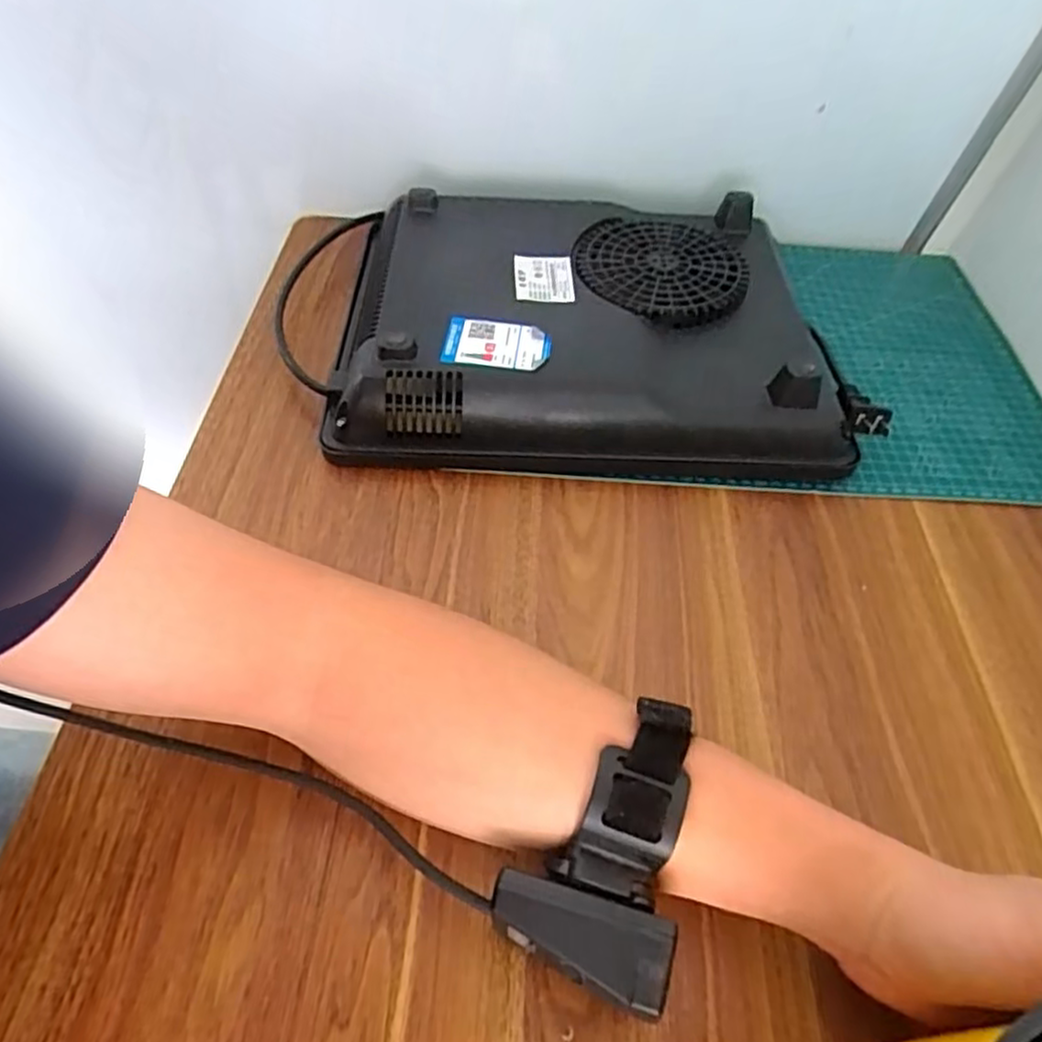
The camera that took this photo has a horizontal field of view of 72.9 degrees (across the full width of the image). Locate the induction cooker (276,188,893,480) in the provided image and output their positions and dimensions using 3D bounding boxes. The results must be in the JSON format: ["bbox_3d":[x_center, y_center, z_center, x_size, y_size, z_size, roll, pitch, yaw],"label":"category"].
[{"bbox_3d":[0.047,-0.146,0.507,0.358,0.063,0.257,2,52,-4],"label":"induction cooker"}]

